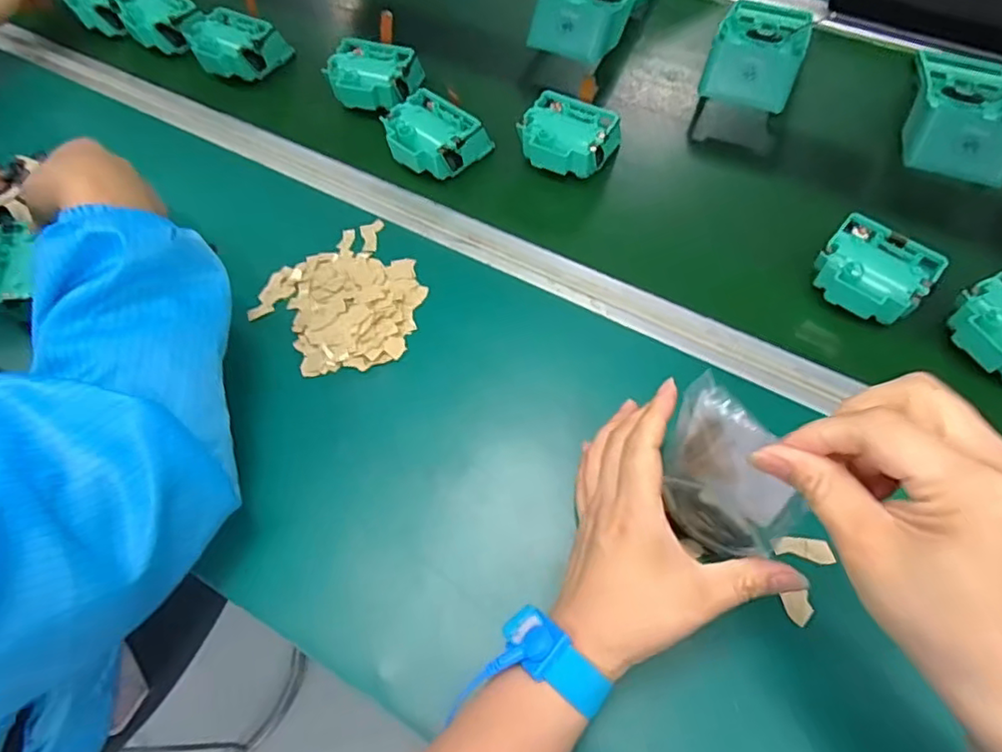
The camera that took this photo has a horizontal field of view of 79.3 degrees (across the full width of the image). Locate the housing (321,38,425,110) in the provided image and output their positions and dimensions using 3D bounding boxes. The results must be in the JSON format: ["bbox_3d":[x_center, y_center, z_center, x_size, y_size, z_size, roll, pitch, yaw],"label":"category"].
[{"bbox_3d":[-0.122,-0.283,0.576,0.079,0.031,0.066,8,59,10],"label":"housing"}]

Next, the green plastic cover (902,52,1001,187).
[{"bbox_3d":[0.403,-0.234,0.527,0.087,0.052,0.175,22,65,14],"label":"green plastic cover"}]

